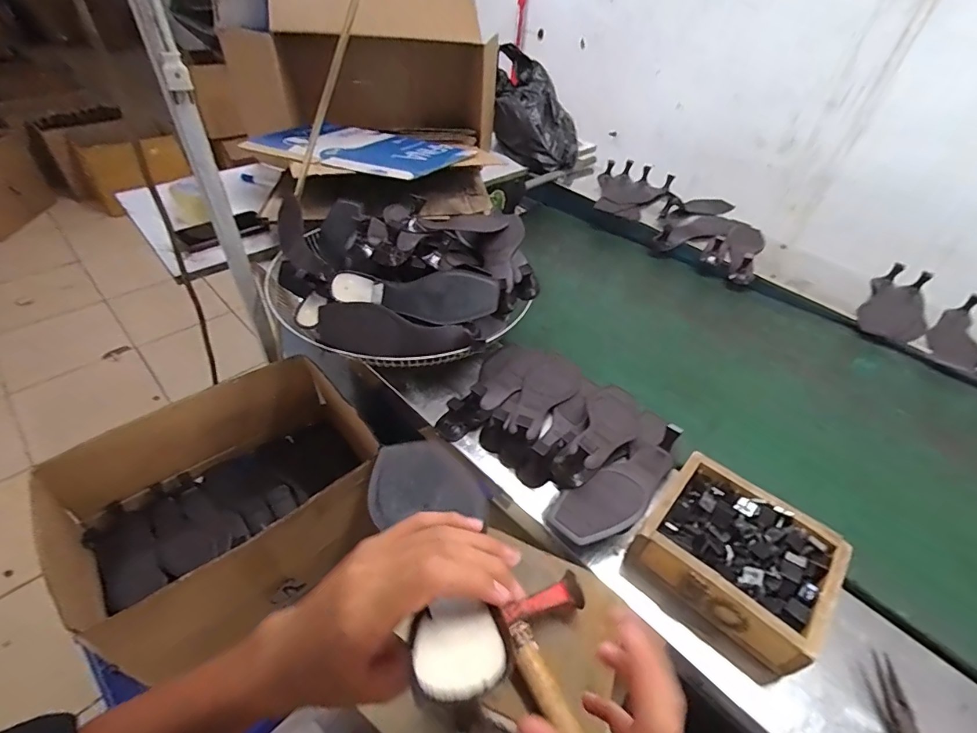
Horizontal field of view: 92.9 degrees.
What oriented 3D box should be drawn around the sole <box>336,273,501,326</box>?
[{"bbox_3d":[-0.096,-0.095,0.648,0.220,0.071,0.024,-3,2,-7],"label":"sole"}]

